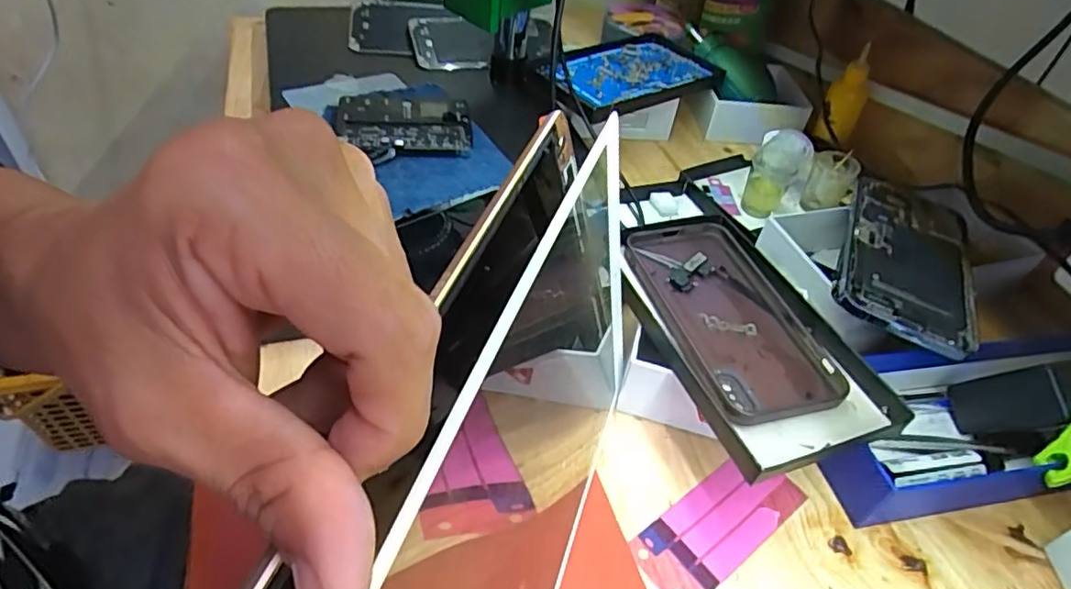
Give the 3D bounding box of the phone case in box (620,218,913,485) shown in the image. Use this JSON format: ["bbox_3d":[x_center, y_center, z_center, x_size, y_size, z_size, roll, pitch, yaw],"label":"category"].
[{"bbox_3d":[0.114,0.019,0.348,0.098,0.020,0.171,-12,47,-19],"label":"phone case in box"}]

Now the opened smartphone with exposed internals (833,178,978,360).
[{"bbox_3d":[0.245,-0.024,0.401,0.080,0.009,0.152,25,49,11],"label":"opened smartphone with exposed internals"}]

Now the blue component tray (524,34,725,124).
[{"bbox_3d":[0.090,-0.208,0.579,0.179,0.025,0.097,-20,50,-26],"label":"blue component tray"}]

